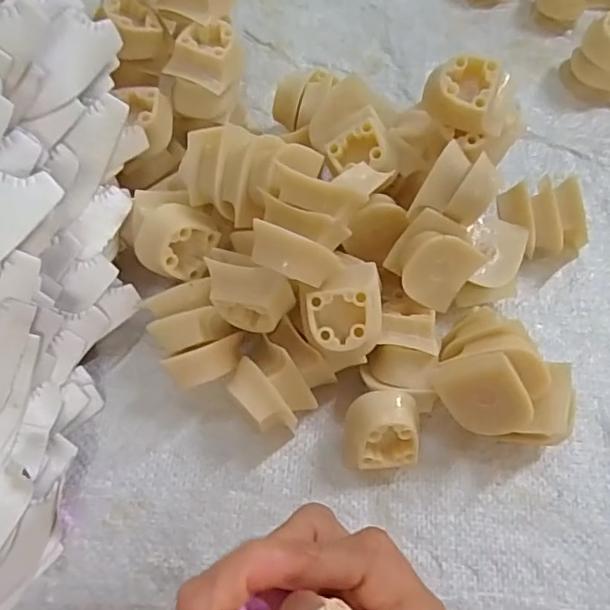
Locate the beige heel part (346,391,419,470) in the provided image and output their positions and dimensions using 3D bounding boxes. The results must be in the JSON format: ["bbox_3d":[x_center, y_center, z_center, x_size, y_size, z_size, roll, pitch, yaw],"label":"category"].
[{"bbox_3d":[0.039,0.066,0.294,0.037,0.036,0.036,0,65,-3],"label":"beige heel part"}]

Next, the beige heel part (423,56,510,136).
[{"bbox_3d":[0.087,-0.112,0.310,0.043,0.024,0.036,8,85,5],"label":"beige heel part"}]

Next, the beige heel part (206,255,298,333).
[{"bbox_3d":[-0.025,-0.005,0.276,0.036,0.036,0.021,9,30,17],"label":"beige heel part"}]

